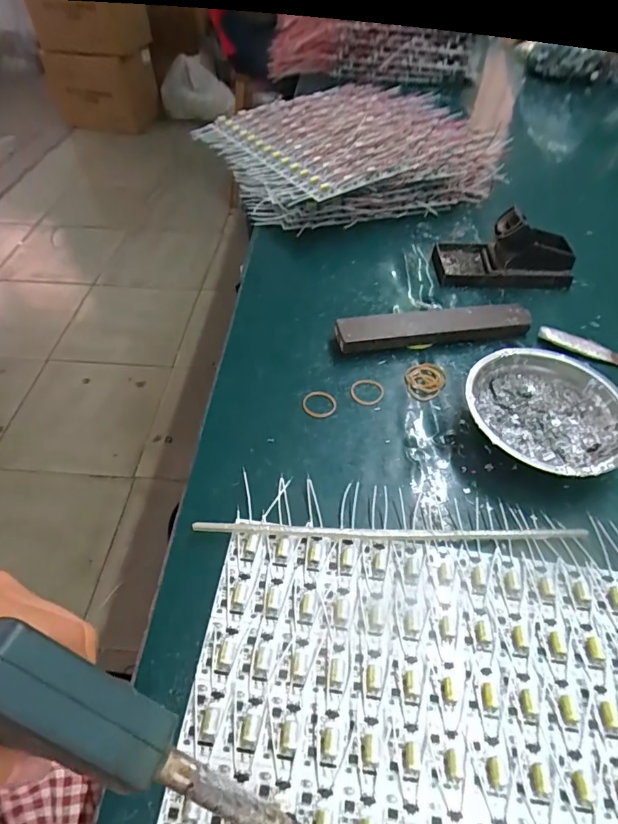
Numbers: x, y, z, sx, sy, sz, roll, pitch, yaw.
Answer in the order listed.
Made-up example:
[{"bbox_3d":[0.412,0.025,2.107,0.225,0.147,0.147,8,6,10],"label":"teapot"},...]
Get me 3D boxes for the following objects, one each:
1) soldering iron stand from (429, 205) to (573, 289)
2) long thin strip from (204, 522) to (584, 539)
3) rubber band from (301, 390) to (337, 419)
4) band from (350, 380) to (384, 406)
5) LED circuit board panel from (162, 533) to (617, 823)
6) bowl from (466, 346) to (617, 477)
[{"bbox_3d":[0.229,-0.192,0.533,0.150,0.066,0.074,4,50,3],"label":"soldering iron stand"},{"bbox_3d":[0.058,0.086,0.330,0.275,0.010,0.010,0,50,0],"label":"long thin strip"},{"bbox_3d":[0.009,-0.008,0.414,0.031,0.004,0.030,0,50,0],"label":"rubber band"},{"bbox_3d":[0.053,-0.019,0.425,0.030,0.004,0.032,0,50,0],"label":"band"},{"bbox_3d":[0.074,0.189,0.251,0.281,0.011,0.243,6,50,5],"label":"LED circuit board panel"},{"bbox_3d":[0.196,0.004,0.384,0.121,0.039,0.124,0,50,0],"label":"bowl"}]

